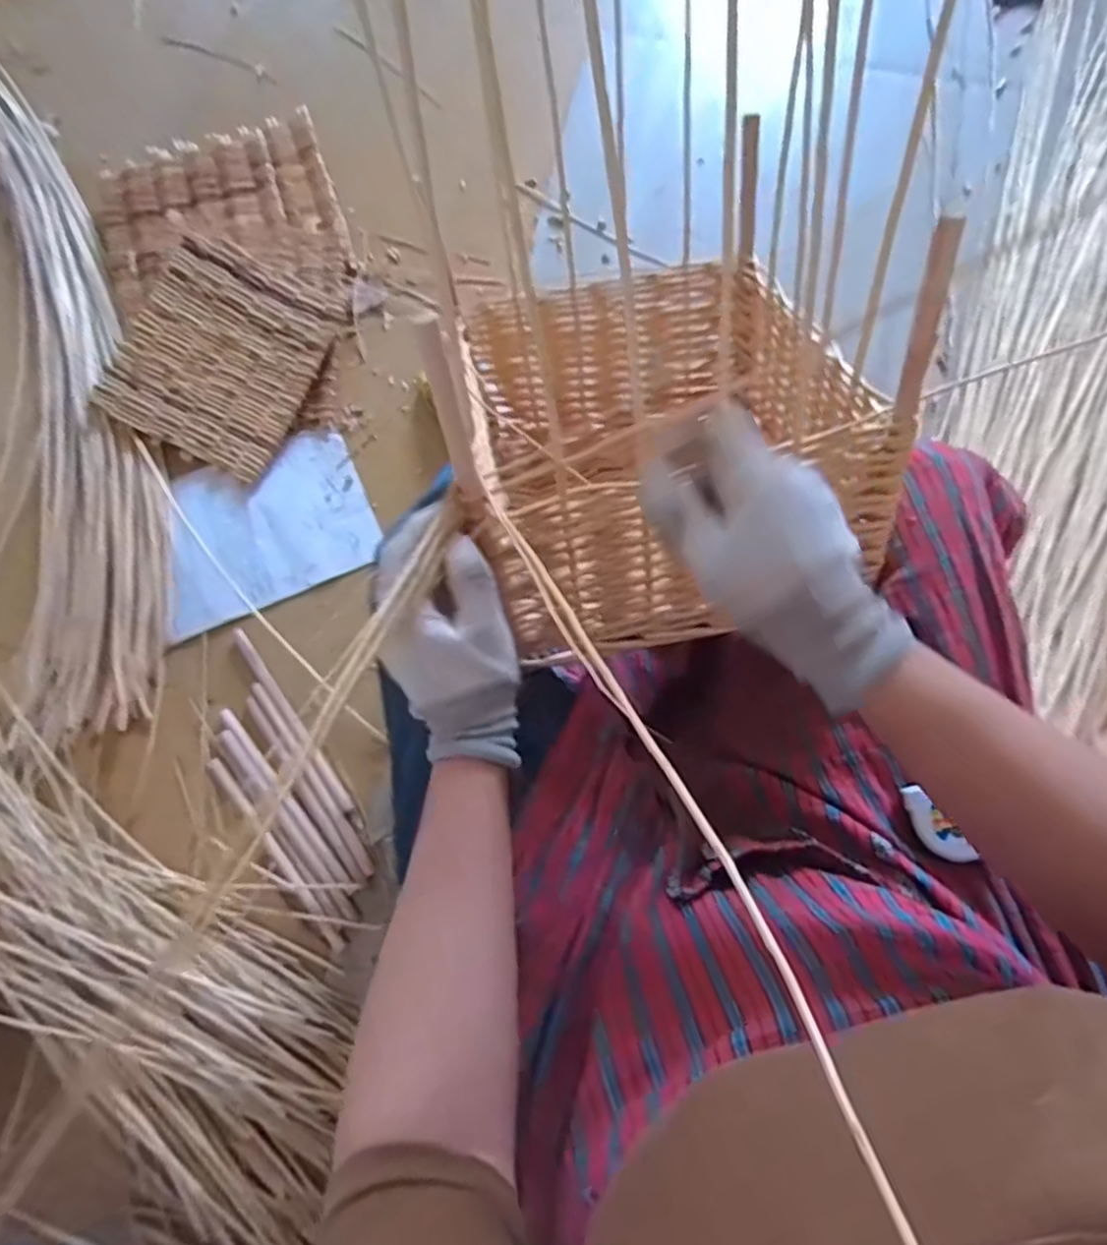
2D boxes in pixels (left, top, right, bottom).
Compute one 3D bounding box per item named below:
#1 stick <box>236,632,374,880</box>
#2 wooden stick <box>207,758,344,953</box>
[{"bbox_3d":[-0.325,0.117,0.890,0.015,0.016,0.271,-34,77,-7],"label":"stick"},{"bbox_3d":[-0.329,0.267,0.843,0.021,0.011,0.273,-39,77,-8],"label":"wooden stick"}]

